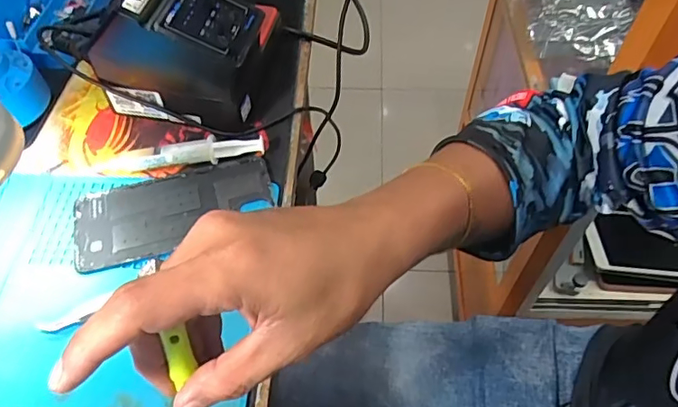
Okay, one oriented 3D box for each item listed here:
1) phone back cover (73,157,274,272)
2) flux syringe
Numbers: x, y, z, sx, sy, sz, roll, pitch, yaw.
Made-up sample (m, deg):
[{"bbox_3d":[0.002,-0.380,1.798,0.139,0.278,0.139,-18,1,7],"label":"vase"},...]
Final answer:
[{"bbox_3d":[-0.131,0.003,0.418,0.155,0.006,0.072,-16,56,-12],"label":"phone back cover"},{"bbox_3d":[-0.137,-0.040,0.441,0.145,0.018,0.018,-9,55,-7],"label":"flux syringe"}]

